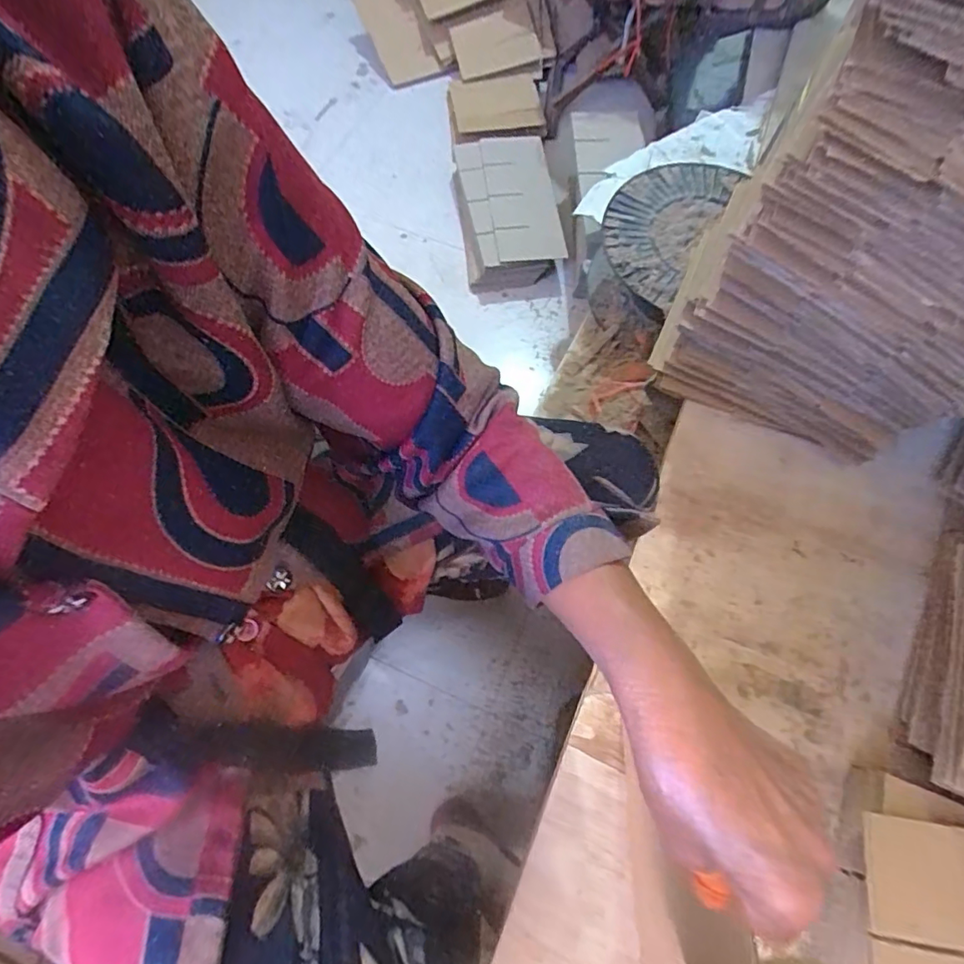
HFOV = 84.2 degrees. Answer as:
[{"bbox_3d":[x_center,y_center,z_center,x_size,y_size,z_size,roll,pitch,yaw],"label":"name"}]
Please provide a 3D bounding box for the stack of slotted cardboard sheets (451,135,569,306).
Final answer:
[{"bbox_3d":[0.052,-0.554,1.099,0.195,0.109,0.365,-6,65,-2],"label":"stack of slotted cardboard sheets"}]

